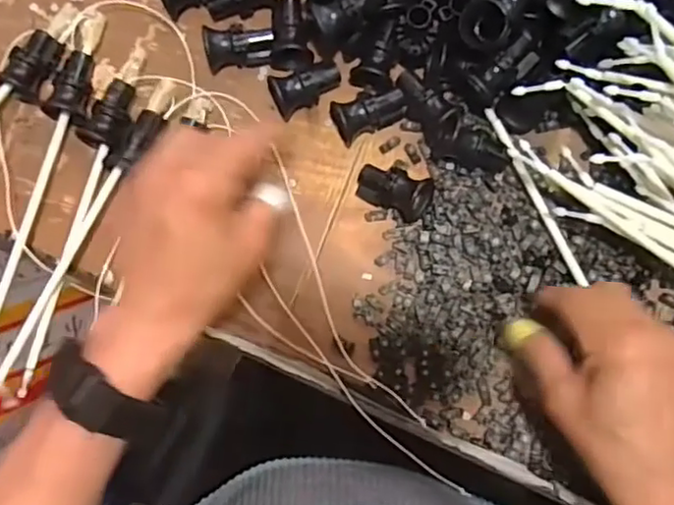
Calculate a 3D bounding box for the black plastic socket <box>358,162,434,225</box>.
[{"bbox_3d":[0.037,-0.041,0.415,0.049,0.030,0.026,25,86,6],"label":"black plastic socket"}]

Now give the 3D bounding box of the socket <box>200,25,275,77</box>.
[{"bbox_3d":[-0.066,-0.142,0.431,0.045,0.026,0.027,-5,83,4],"label":"socket"}]

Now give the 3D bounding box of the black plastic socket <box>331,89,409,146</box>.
[{"bbox_3d":[0.021,-0.094,0.424,0.048,0.027,0.023,-26,82,1],"label":"black plastic socket"}]

